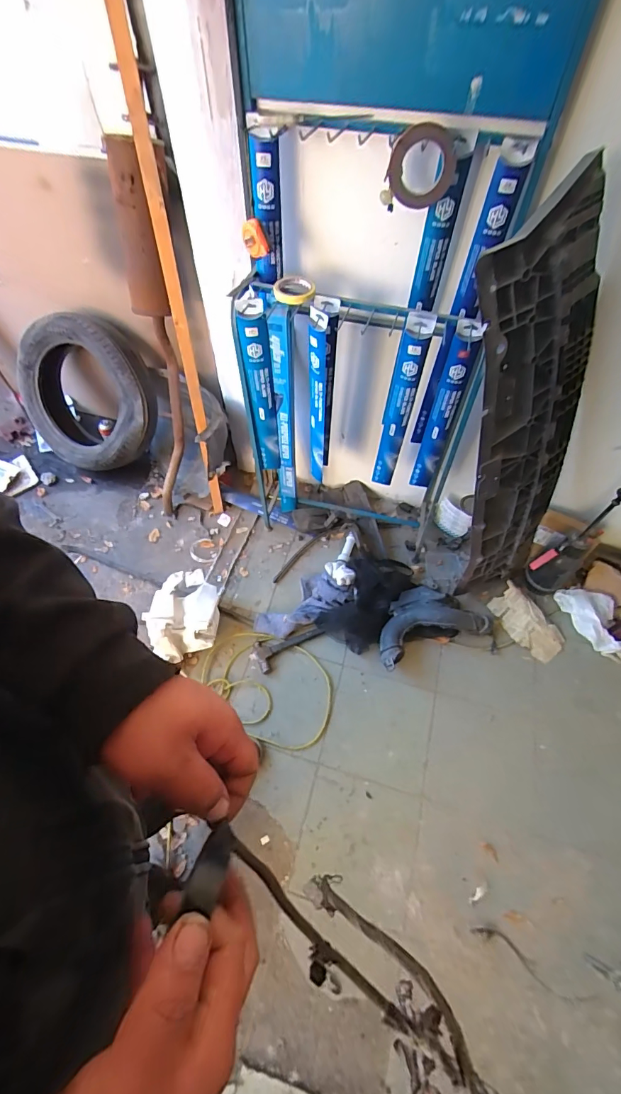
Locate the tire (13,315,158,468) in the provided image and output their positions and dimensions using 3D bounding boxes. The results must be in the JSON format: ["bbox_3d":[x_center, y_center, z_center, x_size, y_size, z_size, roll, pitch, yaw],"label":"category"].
[{"bbox_3d":[-0.875,-0.592,1.654,0.561,0.555,0.181,10,27,12],"label":"tire"}]

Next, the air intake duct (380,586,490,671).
[{"bbox_3d":[0.381,0.237,1.401,0.390,0.113,0.211,-19,60,-12],"label":"air intake duct"}]

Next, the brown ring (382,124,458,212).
[{"bbox_3d":[0.217,-0.751,0.842,0.125,0.120,0.045,-4,59,-2],"label":"brown ring"}]

